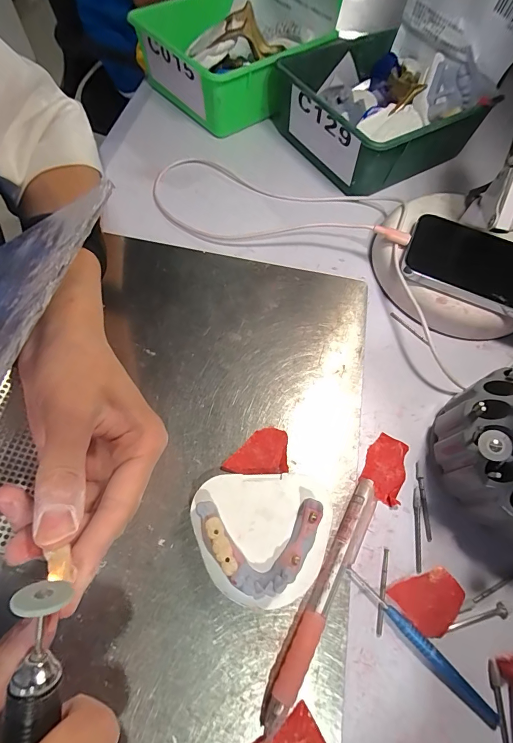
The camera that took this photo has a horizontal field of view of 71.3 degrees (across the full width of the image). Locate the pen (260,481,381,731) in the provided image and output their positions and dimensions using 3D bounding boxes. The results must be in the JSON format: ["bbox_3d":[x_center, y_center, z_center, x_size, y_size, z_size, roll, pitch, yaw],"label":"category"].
[{"bbox_3d":[0.040,0.123,0.199,0.016,0.012,0.130,28,65,10],"label":"pen"}]

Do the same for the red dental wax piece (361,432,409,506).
[{"bbox_3d":[0.086,0.063,0.236,0.026,0.005,0.044,21,64,7],"label":"red dental wax piece"}]

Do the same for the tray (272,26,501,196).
[{"bbox_3d":[0.117,-0.273,0.372,0.172,0.070,0.171,-32,70,-17],"label":"tray"}]

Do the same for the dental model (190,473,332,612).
[{"bbox_3d":[0.004,0.092,0.200,0.077,0.030,0.066,-1,64,-4],"label":"dental model"}]

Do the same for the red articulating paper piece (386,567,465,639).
[{"bbox_3d":[0.099,0.130,0.205,0.036,0.004,0.030,-32,70,-18],"label":"red articulating paper piece"}]

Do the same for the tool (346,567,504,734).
[{"bbox_3d":[0.088,0.147,0.193,0.009,0.007,0.096,-40,72,-20],"label":"tool"}]

